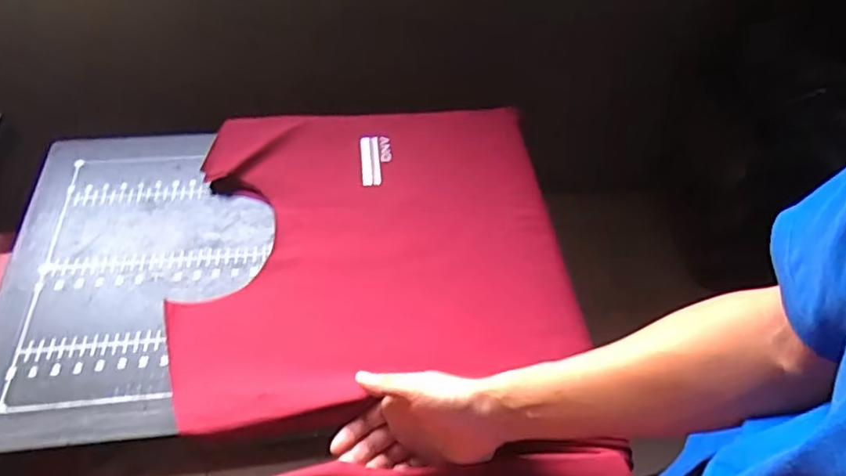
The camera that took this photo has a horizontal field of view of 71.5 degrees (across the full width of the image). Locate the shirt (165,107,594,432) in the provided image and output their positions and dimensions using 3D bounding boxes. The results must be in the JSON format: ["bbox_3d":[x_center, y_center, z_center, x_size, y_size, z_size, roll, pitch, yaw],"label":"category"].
[{"bbox_3d":[-0.047,-0.006,0.658,0.404,0.029,0.404,-6,51,-7],"label":"shirt"}]

